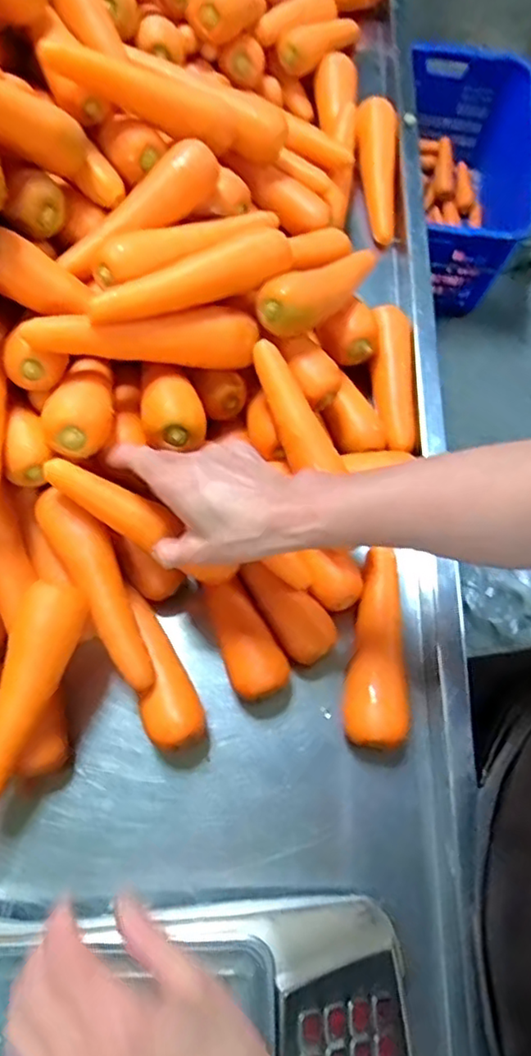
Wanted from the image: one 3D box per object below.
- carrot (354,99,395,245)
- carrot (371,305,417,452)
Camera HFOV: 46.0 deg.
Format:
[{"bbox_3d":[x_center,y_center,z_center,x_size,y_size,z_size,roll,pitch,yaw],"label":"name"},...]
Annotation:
[{"bbox_3d":[0.127,-0.394,0.698,0.048,0.033,0.164,-6,91,-5],"label":"carrot"},{"bbox_3d":[0.122,-0.145,0.591,0.039,0.028,0.148,2,69,-1],"label":"carrot"}]

